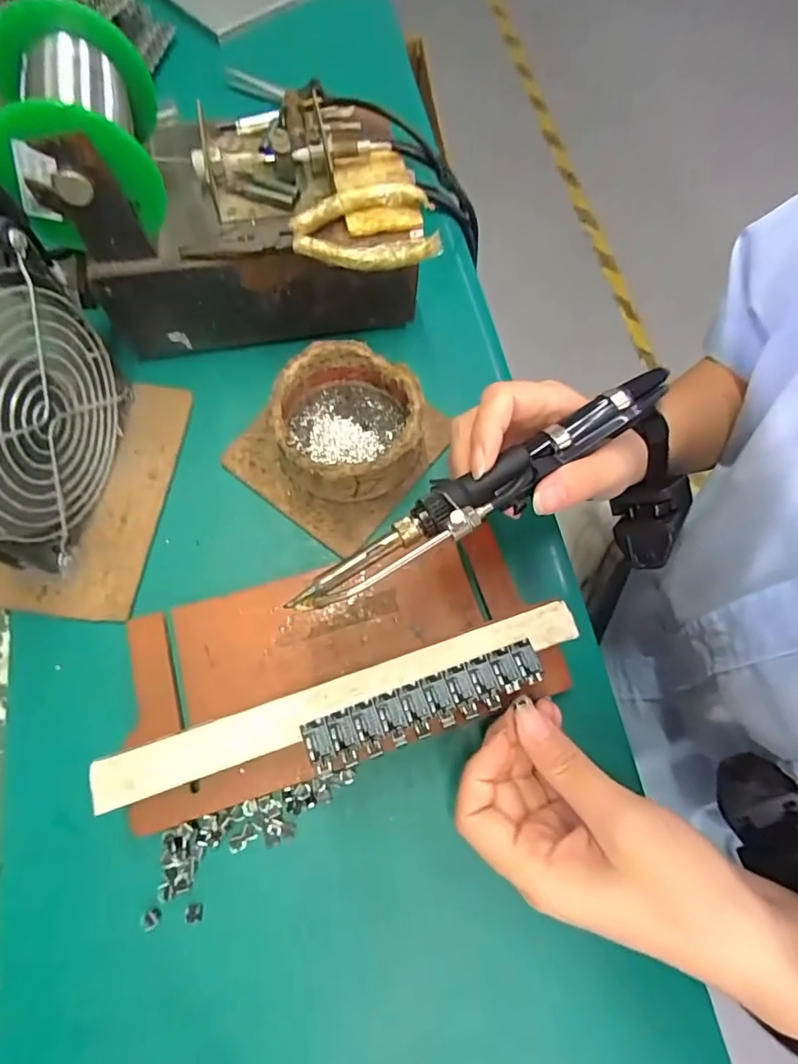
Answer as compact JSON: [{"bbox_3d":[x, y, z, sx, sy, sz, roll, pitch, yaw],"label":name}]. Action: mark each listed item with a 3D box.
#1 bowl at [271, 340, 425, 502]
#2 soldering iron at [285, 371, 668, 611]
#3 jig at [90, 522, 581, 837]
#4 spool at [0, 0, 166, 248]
[{"bbox_3d":[-0.028,-0.060,0.300,0.077,0.039,0.084,1,71,-2],"label":"bowl"},{"bbox_3d":[0.047,-0.023,0.237,0.207,0.019,0.026,-32,75,-14],"label":"soldering iron"},{"bbox_3d":[-0.031,0.058,0.258,0.209,0.046,0.097,-19,73,-7],"label":"jig"},{"bbox_3d":[-0.150,-0.188,0.252,0.066,0.075,0.078,-12,72,-7],"label":"spool"}]

